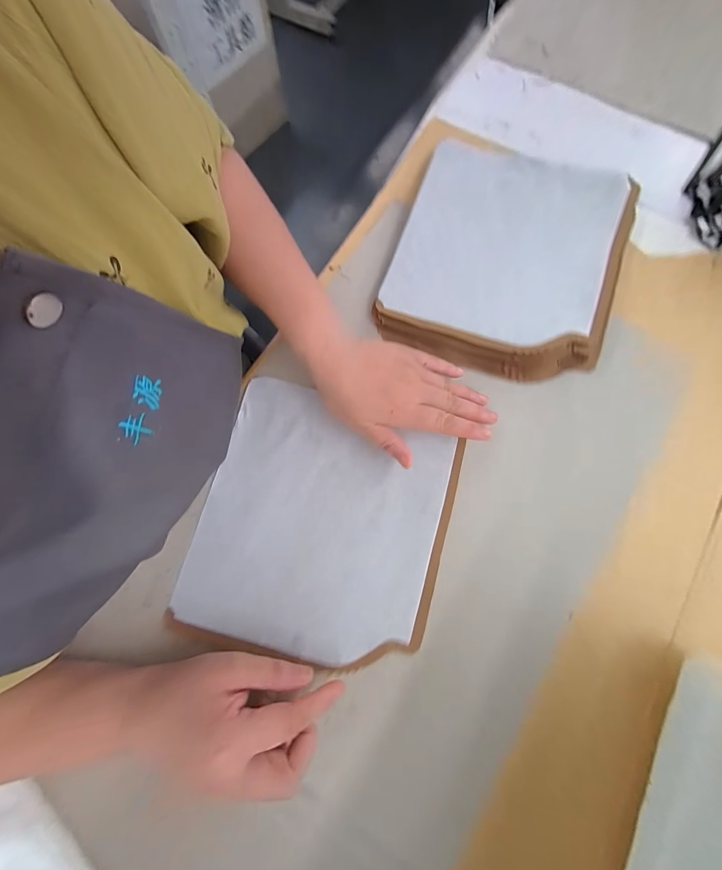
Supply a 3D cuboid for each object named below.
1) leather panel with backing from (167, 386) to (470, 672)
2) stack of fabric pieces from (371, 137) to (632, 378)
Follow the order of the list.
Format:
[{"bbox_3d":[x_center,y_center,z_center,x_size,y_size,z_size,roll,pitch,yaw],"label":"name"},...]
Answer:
[{"bbox_3d":[-0.036,0.081,0.298,0.215,0.010,0.224,16,77,4],"label":"leather panel with backing"},{"bbox_3d":[0.157,-0.188,0.351,0.225,0.026,0.250,21,78,5],"label":"stack of fabric pieces"}]

